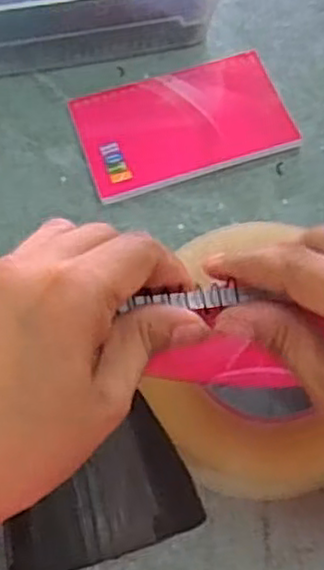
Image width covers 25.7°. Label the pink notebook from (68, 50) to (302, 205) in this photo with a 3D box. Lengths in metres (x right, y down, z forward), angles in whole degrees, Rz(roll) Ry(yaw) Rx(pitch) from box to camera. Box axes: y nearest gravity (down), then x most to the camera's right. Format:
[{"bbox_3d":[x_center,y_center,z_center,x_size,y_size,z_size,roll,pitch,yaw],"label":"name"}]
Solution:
[{"bbox_3d":[0.014,-0.104,0.459,0.132,0.009,0.084,-18,64,-7],"label":"pink notebook"}]

